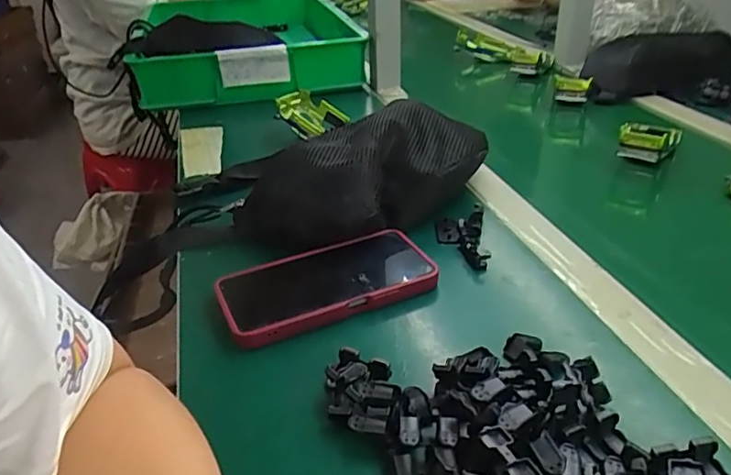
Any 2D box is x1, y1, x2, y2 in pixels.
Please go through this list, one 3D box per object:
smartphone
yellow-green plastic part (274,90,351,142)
[{"bbox_3d":[-0.028,0.031,0.455,0.174,0.014,0.080,-15,33,-19],"label":"smartphone"},{"bbox_3d":[-0.071,-0.159,0.732,0.063,0.041,0.080,-23,36,-30],"label":"yellow-green plastic part"}]

